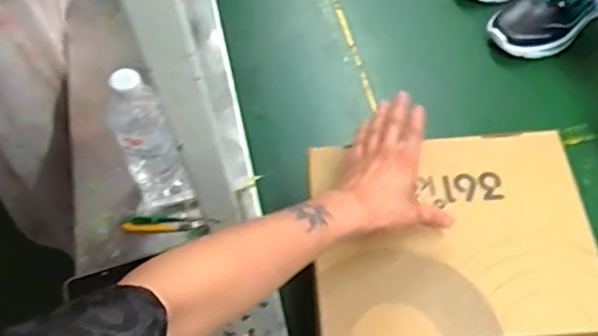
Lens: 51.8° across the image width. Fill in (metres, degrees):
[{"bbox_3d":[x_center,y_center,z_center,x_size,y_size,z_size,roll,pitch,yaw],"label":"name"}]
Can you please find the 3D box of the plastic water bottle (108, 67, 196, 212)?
[{"bbox_3d":[-0.182,-0.033,0.729,0.068,0.210,0.077,-25,61,-14],"label":"plastic water bottle"}]

